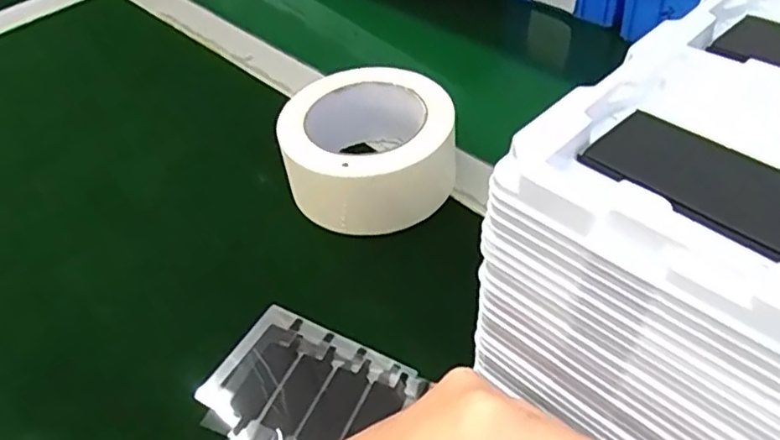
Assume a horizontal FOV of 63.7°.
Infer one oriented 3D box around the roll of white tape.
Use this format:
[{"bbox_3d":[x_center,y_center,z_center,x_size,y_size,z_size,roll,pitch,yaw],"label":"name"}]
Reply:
[{"bbox_3d":[-0.014,-0.047,0.407,0.105,0.054,0.101,-4,47,4],"label":"roll of white tape"}]

